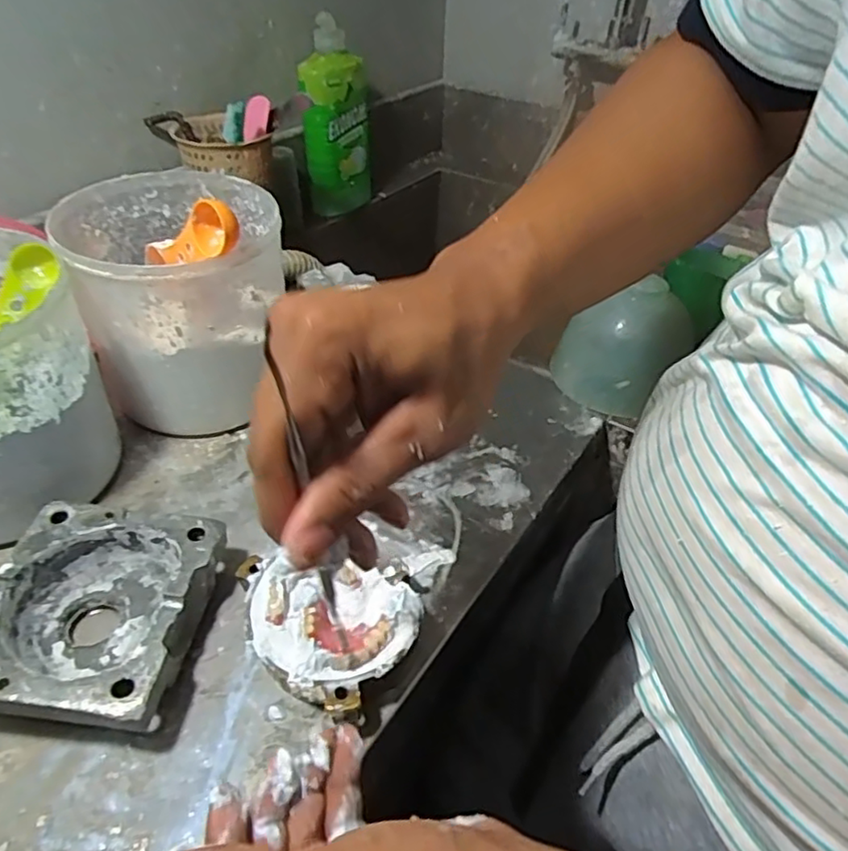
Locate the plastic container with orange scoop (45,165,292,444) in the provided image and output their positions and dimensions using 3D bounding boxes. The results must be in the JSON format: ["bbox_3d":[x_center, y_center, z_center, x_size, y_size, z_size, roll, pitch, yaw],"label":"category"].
[{"bbox_3d":[-0.188,-0.099,0.509,0.151,0.157,0.156,-17,44,-21],"label":"plastic container with orange scoop"}]

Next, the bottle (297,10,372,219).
[{"bbox_3d":[-0.110,-0.374,0.786,0.076,0.204,0.083,2,40,0],"label":"bottle"}]

